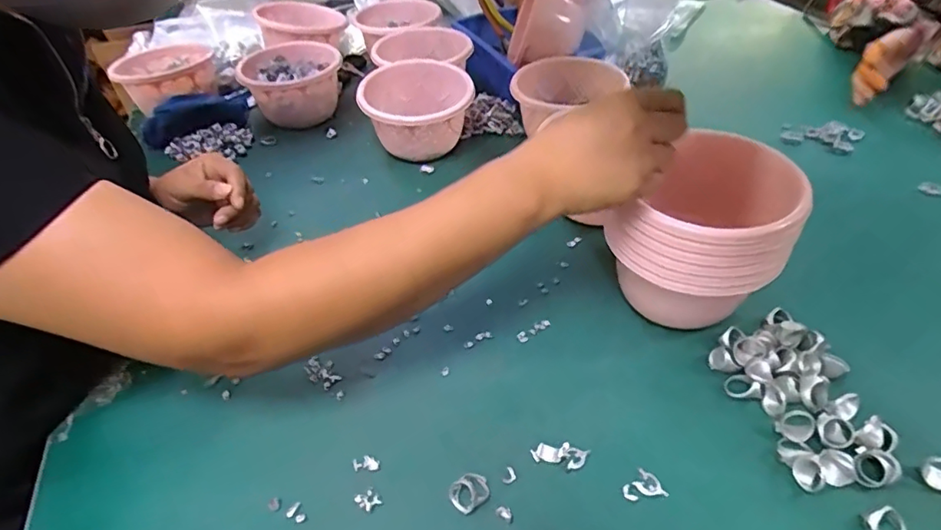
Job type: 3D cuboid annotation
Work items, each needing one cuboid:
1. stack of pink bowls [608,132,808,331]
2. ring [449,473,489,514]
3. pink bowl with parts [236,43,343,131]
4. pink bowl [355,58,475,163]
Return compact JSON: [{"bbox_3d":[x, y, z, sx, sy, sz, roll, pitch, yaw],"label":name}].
[{"bbox_3d":[0.198,-0.025,0.481,0.123,0.148,0.116,5,44,11],"label":"stack of pink bowls"},{"bbox_3d":[0.000,0.166,0.400,0.029,0.018,0.021,-26,47,-20],"label":"ring"},{"bbox_3d":[-0.261,-0.259,0.814,0.144,0.106,0.132,-14,44,-12],"label":"pink bowl with parts"},{"bbox_3d":[-0.070,-0.206,0.724,0.145,0.105,0.124,-8,43,-4],"label":"pink bowl"}]

